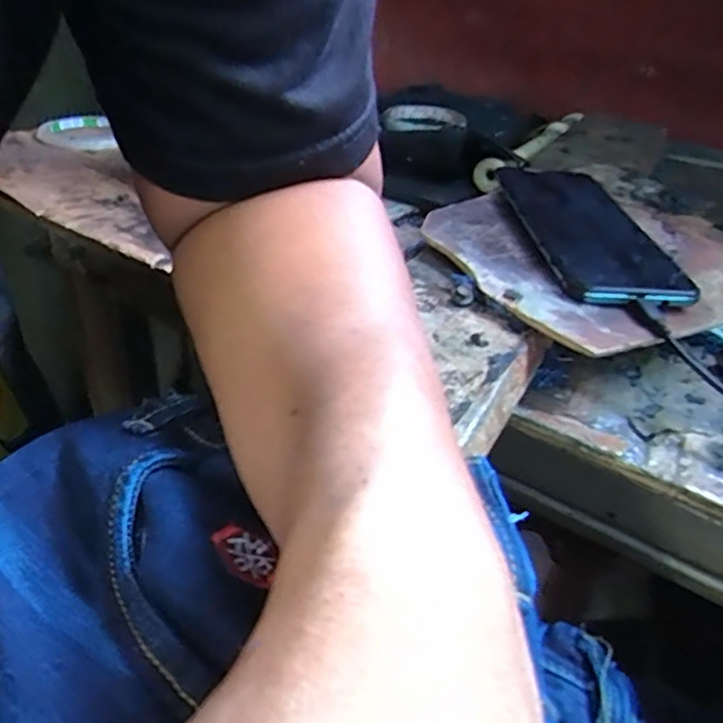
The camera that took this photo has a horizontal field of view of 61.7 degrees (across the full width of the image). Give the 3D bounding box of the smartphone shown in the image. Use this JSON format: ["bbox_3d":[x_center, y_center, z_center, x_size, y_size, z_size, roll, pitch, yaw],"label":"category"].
[{"bbox_3d":[0.139,-0.085,0.378,0.074,0.009,0.161,2,37,-7],"label":"smartphone"}]

